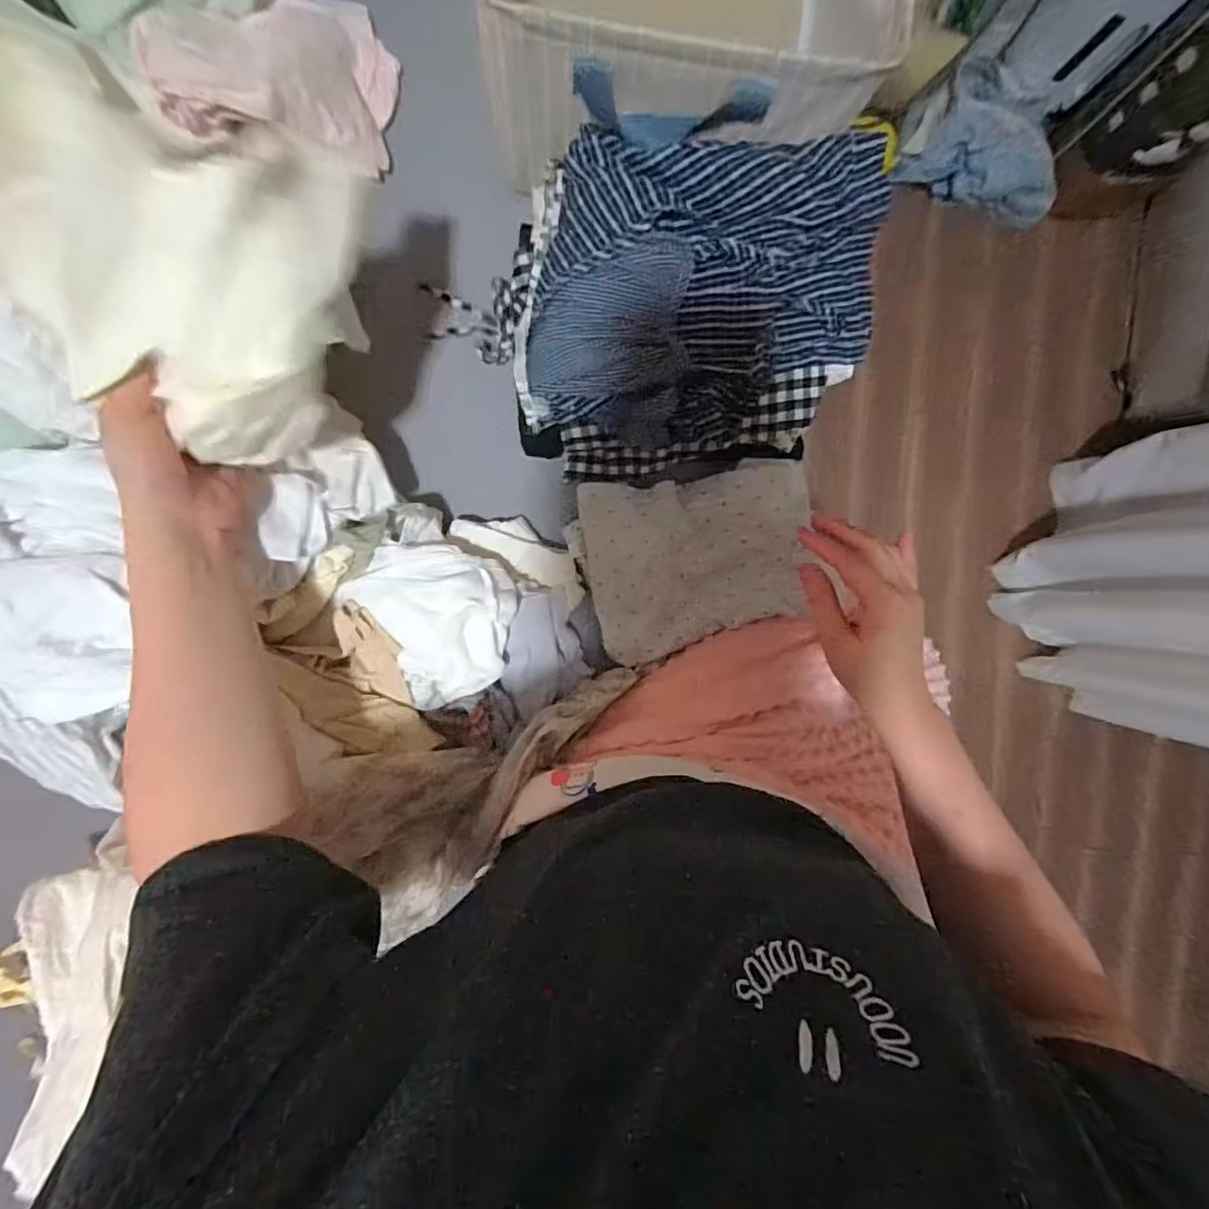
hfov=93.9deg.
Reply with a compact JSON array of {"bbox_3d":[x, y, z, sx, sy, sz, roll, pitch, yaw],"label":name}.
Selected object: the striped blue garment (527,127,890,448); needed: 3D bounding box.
[{"bbox_3d":[0.085,-0.250,0.464,0.287,0.069,0.209,-1,95,-2],"label":"striped blue garment"}]

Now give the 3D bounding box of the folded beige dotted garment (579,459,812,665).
[{"bbox_3d":[0.099,-0.043,0.558,0.224,0.030,0.170,-9,95,-1],"label":"folded beige dotted garment"}]

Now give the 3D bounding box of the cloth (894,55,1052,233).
[{"bbox_3d":[0.720,-0.840,1.052,0.260,0.079,0.180,31,93,-4],"label":"cloth"}]

